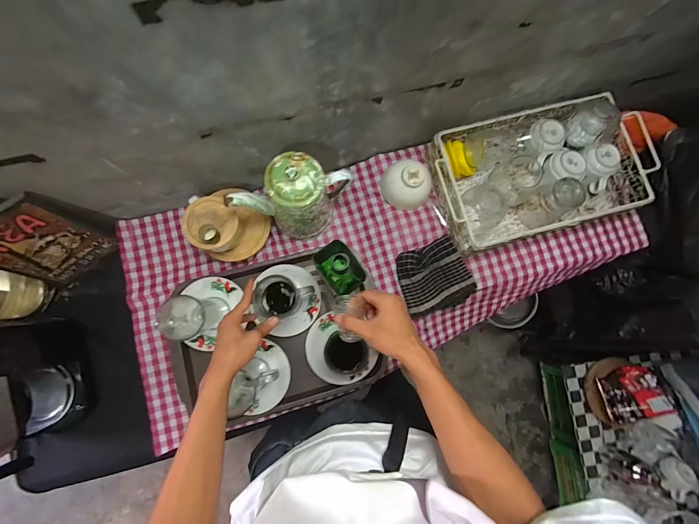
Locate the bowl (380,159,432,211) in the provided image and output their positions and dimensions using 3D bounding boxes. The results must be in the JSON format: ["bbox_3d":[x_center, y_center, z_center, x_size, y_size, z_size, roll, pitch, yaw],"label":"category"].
[{"bbox_3d":[0.122,-0.168,0.649,0.106,0.057,0.092,32,81,1],"label":"bowl"}]

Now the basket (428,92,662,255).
[{"bbox_3d":[0.397,-0.189,0.636,0.411,0.104,0.248,-14,83,-6],"label":"basket"}]

